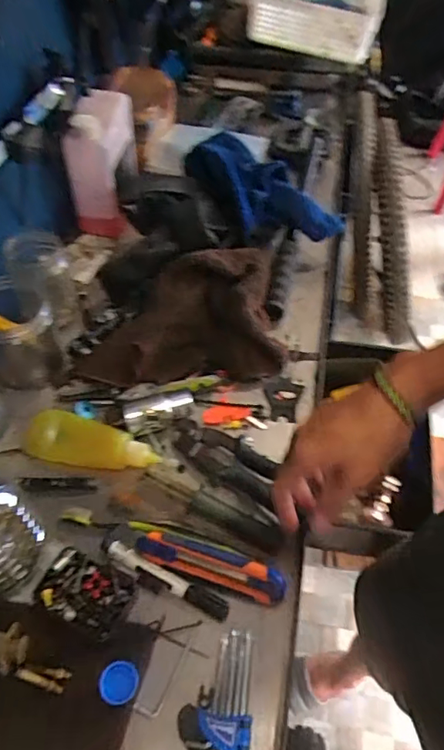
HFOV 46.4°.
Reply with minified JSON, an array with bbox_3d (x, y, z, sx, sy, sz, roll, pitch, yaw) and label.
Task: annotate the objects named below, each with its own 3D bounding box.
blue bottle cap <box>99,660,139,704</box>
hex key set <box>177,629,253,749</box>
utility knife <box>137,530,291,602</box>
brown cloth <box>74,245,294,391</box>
[{"bbox_3d":[-0.090,0.267,0.450,0.032,0.009,0.031,-1,53,1],"label":"blue bottle cap"},{"bbox_3d":[-0.005,0.285,0.432,0.070,0.020,0.122,-6,53,-3],"label":"hex key set"},{"bbox_3d":[-0.011,0.184,0.502,0.144,0.019,0.031,14,55,12],"label":"utility knife"},{"bbox_3d":[-0.049,-0.084,0.669,0.246,0.051,0.194,-2,78,-11],"label":"brown cloth"}]

